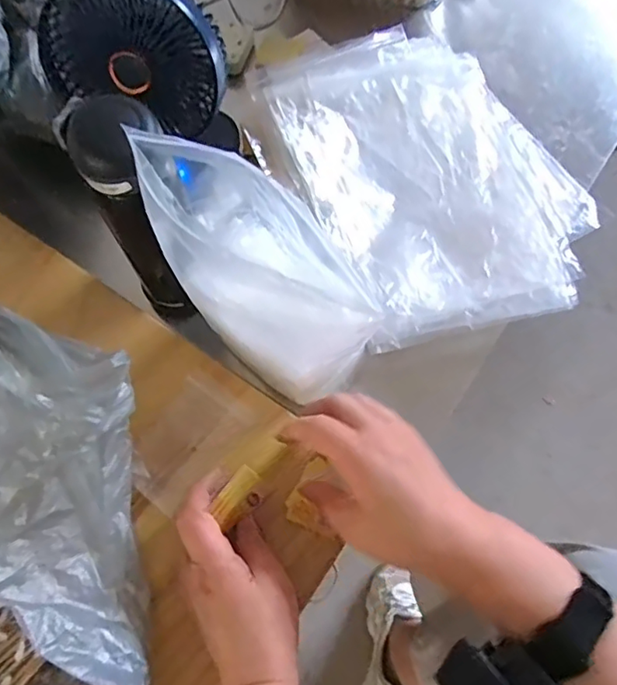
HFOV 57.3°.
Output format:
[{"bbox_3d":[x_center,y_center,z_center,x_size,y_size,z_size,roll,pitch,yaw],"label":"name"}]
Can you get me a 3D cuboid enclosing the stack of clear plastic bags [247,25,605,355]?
[{"bbox_3d":[0.125,-0.172,0.555,0.264,0.063,0.337,-22,68,-6],"label":"stack of clear plastic bags"}]

